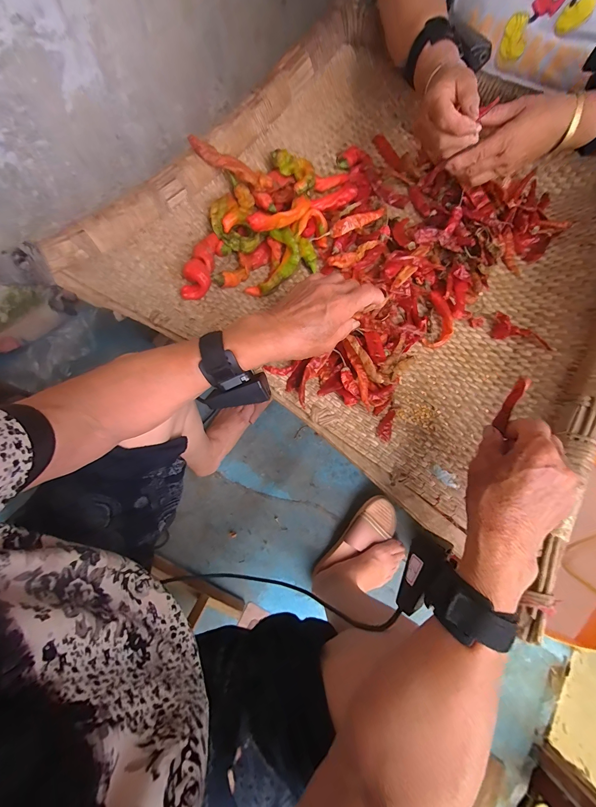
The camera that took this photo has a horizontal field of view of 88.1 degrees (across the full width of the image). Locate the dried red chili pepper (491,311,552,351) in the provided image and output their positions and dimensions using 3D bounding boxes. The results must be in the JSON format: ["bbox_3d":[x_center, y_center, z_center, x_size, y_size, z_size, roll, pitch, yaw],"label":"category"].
[{"bbox_3d":[0.297,-0.092,0.411,0.074,0.016,0.030,33,75,24],"label":"dried red chili pepper"}]

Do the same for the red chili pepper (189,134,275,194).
[{"bbox_3d":[-0.091,-0.332,0.431,0.117,0.017,0.027,10,69,-29],"label":"red chili pepper"}]

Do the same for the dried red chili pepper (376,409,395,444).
[{"bbox_3d":[0.109,0.025,0.378,0.017,0.010,0.047,23,57,8],"label":"dried red chili pepper"}]

